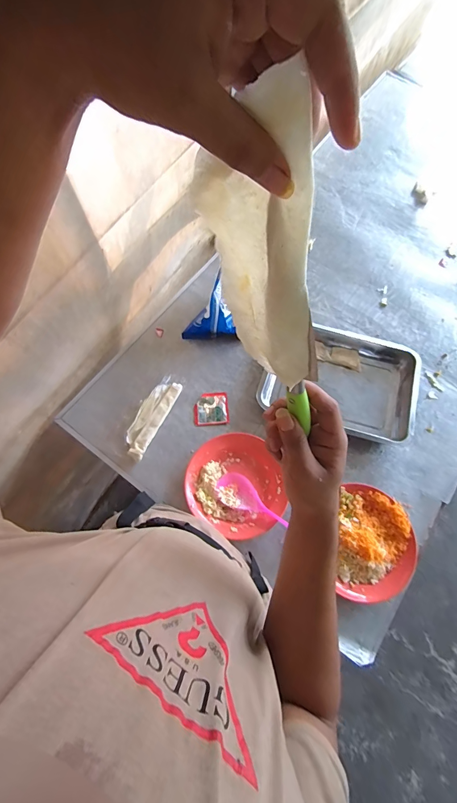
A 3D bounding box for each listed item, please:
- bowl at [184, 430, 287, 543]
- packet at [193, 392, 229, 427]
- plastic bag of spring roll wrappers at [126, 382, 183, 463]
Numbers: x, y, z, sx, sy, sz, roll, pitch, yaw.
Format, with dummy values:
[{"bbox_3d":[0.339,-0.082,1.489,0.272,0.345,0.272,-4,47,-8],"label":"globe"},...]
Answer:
[{"bbox_3d":[0.021,0.171,0.733,0.209,0.041,0.201,1,71,-2],"label":"bowl"},{"bbox_3d":[-0.041,0.016,0.817,0.081,0.006,0.078,-5,71,-4],"label":"packet"},{"bbox_3d":[-0.175,0.036,0.793,0.057,0.028,0.194,26,72,7],"label":"plastic bag of spring roll wrappers"}]

